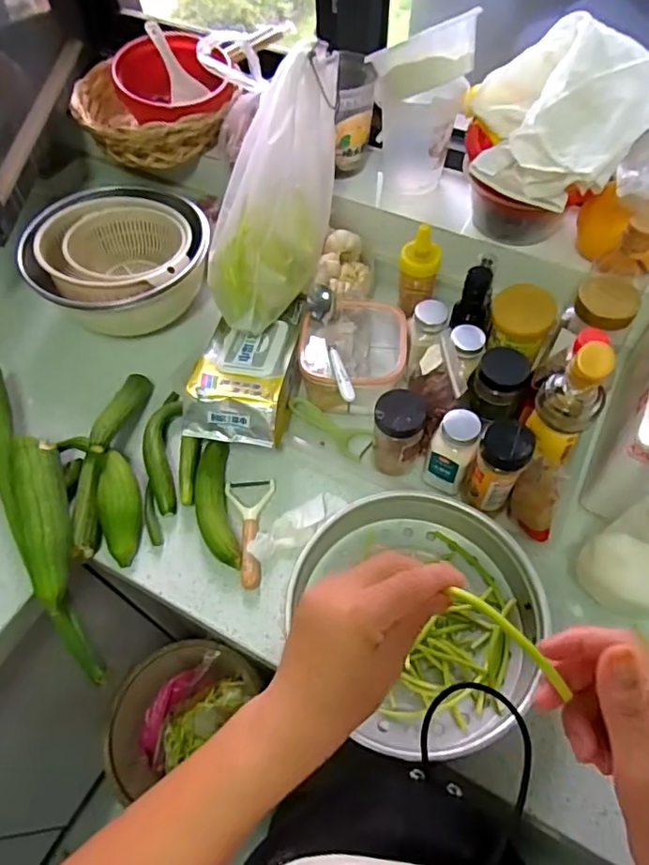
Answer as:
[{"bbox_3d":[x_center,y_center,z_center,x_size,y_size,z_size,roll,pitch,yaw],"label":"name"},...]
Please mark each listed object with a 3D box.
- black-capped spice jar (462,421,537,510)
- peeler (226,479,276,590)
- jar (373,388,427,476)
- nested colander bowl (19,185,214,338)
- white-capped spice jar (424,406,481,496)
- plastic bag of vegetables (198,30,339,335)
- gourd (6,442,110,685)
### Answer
[{"bbox_3d":[0.193,0.040,0.624,0.052,0.124,0.050,-1,58,1],"label":"black-capped spice jar"},{"bbox_3d":[-0.090,0.117,0.665,0.059,0.026,0.143,-3,58,-1],"label":"peeler"},{"bbox_3d":[0.089,0.003,0.680,0.056,0.112,0.054,-1,58,1],"label":"jar"},{"bbox_3d":[-0.291,-0.256,0.839,0.237,0.137,0.205,-1,58,1],"label":"nested colander bowl"},{"bbox_3d":[0.149,0.026,0.656,0.047,0.111,0.053,19,61,13],"label":"white-capped spice jar"},{"bbox_3d":[-0.064,-0.297,0.688,0.125,0.126,0.339,13,99,9],"label":"plastic bag of vegetables"},{"bbox_3d":[-0.311,0.137,0.625,0.058,0.062,0.287,-19,74,-10],"label":"gourd"}]

